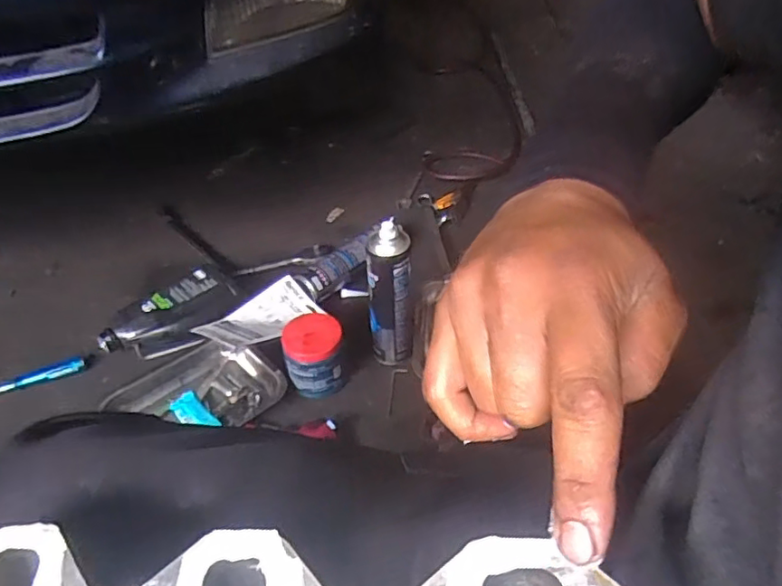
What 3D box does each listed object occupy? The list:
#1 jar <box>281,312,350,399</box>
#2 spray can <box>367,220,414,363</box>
[{"bbox_3d":[-0.118,0.097,0.900,0.093,0.098,0.085,-10,44,-10],"label":"jar"},{"bbox_3d":[-0.002,0.011,0.884,0.063,0.264,0.050,-5,43,-3],"label":"spray can"}]

